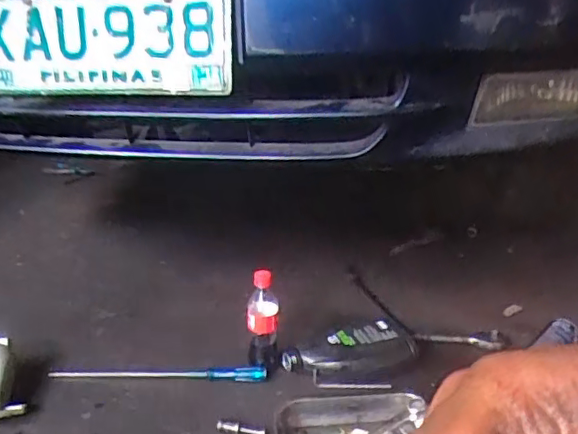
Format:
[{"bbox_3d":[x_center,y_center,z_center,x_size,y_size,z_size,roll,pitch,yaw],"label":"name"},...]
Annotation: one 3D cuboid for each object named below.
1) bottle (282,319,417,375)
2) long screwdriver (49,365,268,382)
[{"bbox_3d":[0.113,0.246,1.046,0.246,0.058,0.106,-5,23,-10],"label":"bottle"},{"bbox_3d":[-0.234,0.281,1.044,0.387,0.022,0.030,0,23,2],"label":"long screwdriver"}]

